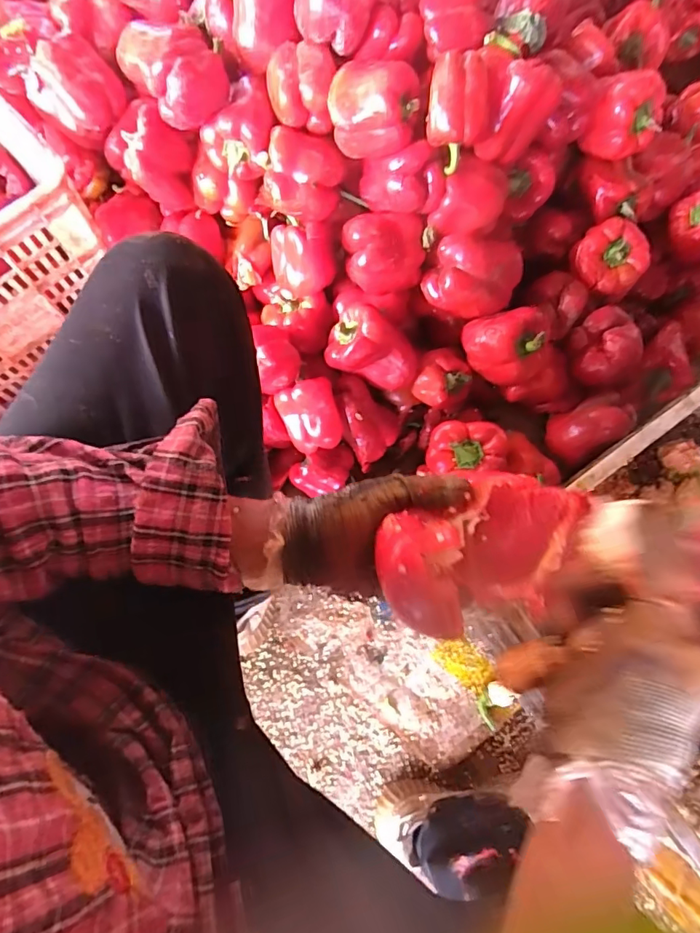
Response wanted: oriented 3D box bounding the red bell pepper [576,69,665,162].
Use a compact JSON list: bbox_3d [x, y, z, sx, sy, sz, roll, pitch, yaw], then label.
[{"bbox_3d":[0.346,-0.442,0.629,0.085,0.067,0.068,18,76,6],"label":"red bell pepper"}]

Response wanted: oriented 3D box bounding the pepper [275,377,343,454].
[{"bbox_3d":[-0.053,-0.067,0.679,0.077,0.057,0.088,-20,75,-4],"label":"pepper"}]

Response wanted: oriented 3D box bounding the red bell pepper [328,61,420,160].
[{"bbox_3d":[0.027,-0.406,0.565,0.100,0.072,0.072,1,75,1],"label":"red bell pepper"}]

